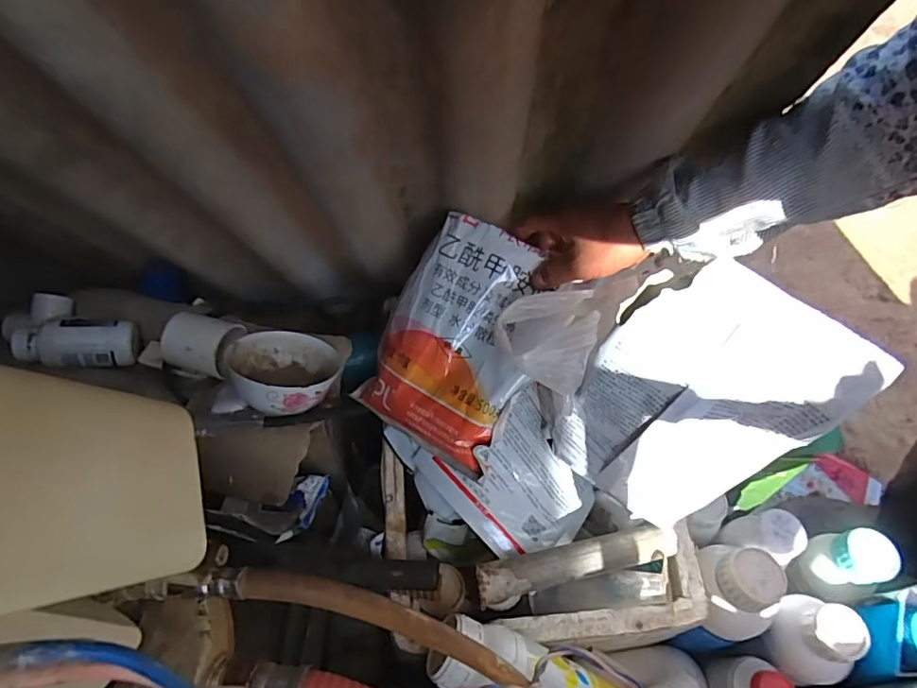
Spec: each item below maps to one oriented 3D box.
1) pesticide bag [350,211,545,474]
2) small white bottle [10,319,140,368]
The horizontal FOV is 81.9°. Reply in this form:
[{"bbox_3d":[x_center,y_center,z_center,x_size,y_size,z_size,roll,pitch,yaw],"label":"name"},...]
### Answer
[{"bbox_3d":[0.001,-0.006,0.528,0.165,0.035,0.218,31,94,29],"label":"pesticide bag"},{"bbox_3d":[-0.483,-0.004,0.668,0.132,0.048,0.052,-2,51,-16],"label":"small white bottle"}]

